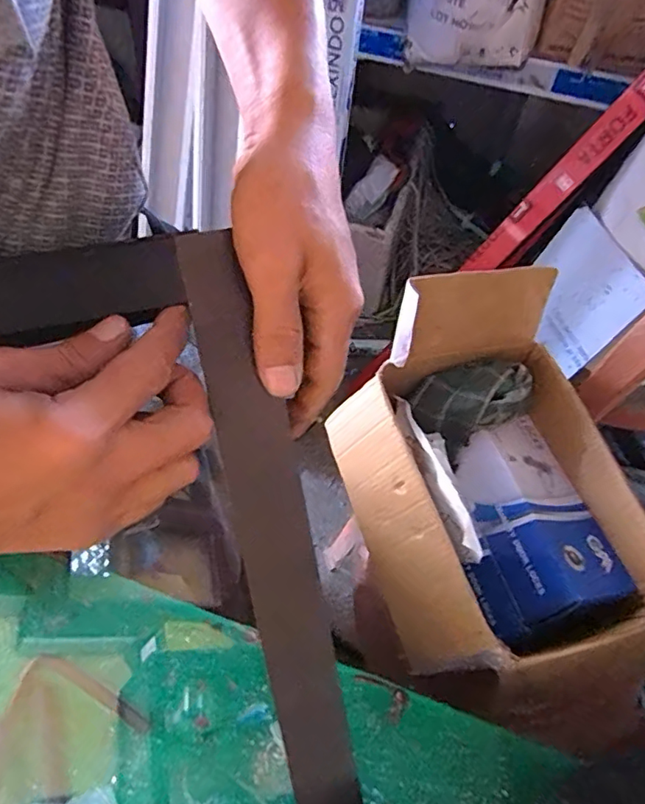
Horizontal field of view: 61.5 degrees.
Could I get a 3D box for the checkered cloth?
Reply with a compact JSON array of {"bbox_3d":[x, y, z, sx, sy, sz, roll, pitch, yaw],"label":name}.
[{"bbox_3d":[0.174,0.001,0.642,0.133,0.078,0.099,-26,62,-18],"label":"checkered cloth"}]

